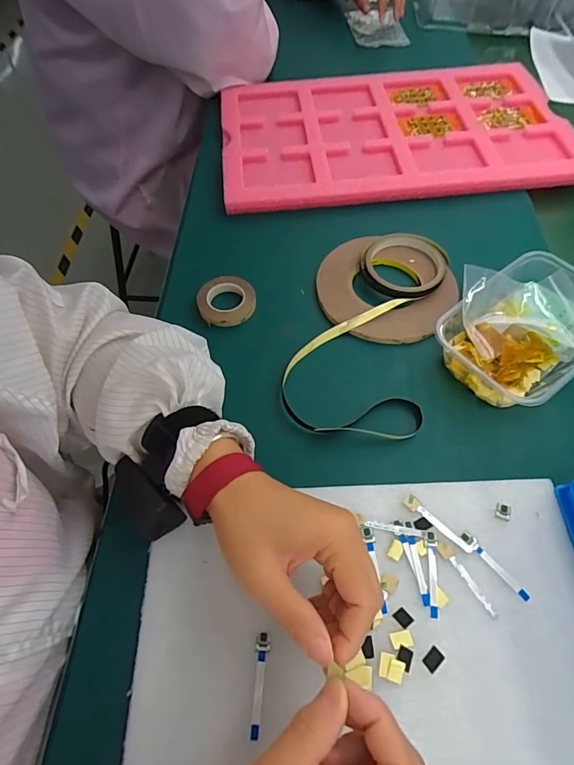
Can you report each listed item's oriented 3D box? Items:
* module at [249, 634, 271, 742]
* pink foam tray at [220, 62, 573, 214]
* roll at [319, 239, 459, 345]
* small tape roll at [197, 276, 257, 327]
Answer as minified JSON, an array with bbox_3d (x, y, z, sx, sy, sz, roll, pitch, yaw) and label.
[{"bbox_3d":[-0.018,0.205,0.284,0.010,0.004,0.060,0,60,2],"label":"module"},{"bbox_3d":[0.151,-0.377,0.624,0.483,0.030,0.310,-3,60,0],"label":"pink foam tray"},{"bbox_3d":[0.110,-0.105,0.471,0.150,0.013,0.138,-1,60,1],"label":"roll"},{"bbox_3d":[-0.067,-0.090,0.467,0.062,0.017,0.062,-1,60,1],"label":"small tape roll"}]

